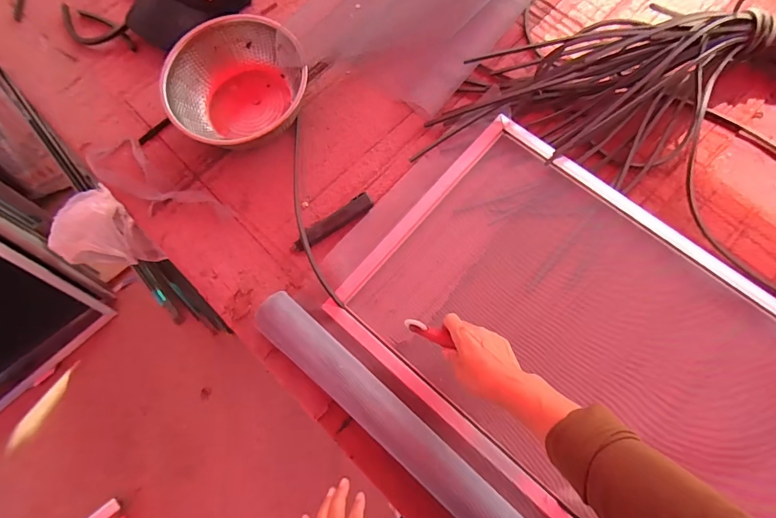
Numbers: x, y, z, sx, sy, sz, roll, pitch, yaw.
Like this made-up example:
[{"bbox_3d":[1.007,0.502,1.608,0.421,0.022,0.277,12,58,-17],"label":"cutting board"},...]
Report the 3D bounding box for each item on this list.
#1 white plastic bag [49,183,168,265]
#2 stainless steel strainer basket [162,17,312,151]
[{"bbox_3d":[-0.535,-0.050,0.734,0.135,0.072,0.160,-34,72,-6],"label":"white plastic bag"},{"bbox_3d":[-0.279,-0.330,0.742,0.242,0.098,0.225,0,74,-1],"label":"stainless steel strainer basket"}]

